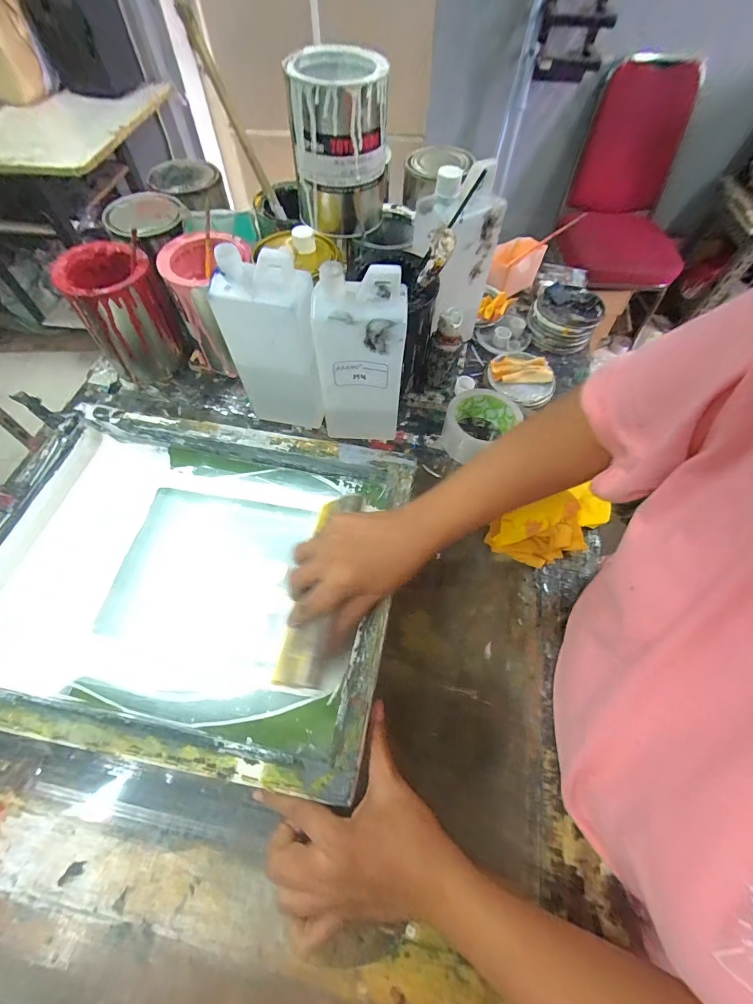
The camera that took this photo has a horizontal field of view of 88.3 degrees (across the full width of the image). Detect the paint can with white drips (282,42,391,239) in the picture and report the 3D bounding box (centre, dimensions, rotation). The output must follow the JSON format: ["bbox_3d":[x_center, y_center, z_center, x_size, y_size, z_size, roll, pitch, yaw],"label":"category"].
[{"bbox_3d":[-0.042,-0.406,0.450,0.103,0.140,0.099,-8,62,-5],"label":"paint can with white drips"}]

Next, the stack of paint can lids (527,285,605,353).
[{"bbox_3d":[0.305,-0.299,0.629,0.102,0.040,0.113,32,65,15],"label":"stack of paint can lids"}]

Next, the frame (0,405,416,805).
[{"bbox_3d":[-0.200,0.068,0.426,0.429,0.057,0.347,10,59,4],"label":"frame"}]

